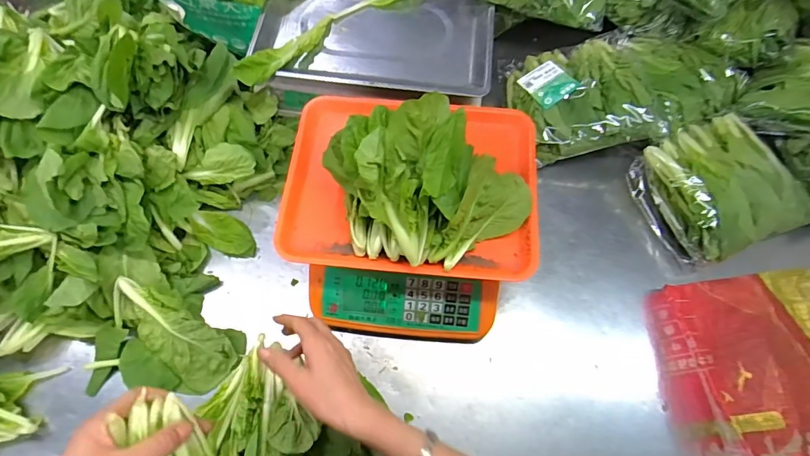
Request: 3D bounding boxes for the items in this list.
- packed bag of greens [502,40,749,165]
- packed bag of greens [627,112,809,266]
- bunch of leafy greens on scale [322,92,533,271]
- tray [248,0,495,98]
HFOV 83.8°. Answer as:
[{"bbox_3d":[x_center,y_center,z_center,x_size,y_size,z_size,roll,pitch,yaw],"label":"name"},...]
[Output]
[{"bbox_3d":[0.337,-0.212,0.673,0.351,0.068,0.191,-8,68,-3],"label":"packed bag of greens"},{"bbox_3d":[0.439,-0.060,0.624,0.203,0.051,0.188,-23,69,-9],"label":"packed bag of greens"},{"bbox_3d":[0.031,-0.056,0.491,0.205,0.096,0.159,-20,69,-8],"label":"bunch of leafy greens on scale"},{"bbox_3d":[-0.038,-0.300,0.668,0.331,0.029,0.232,7,68,3],"label":"tray"}]

